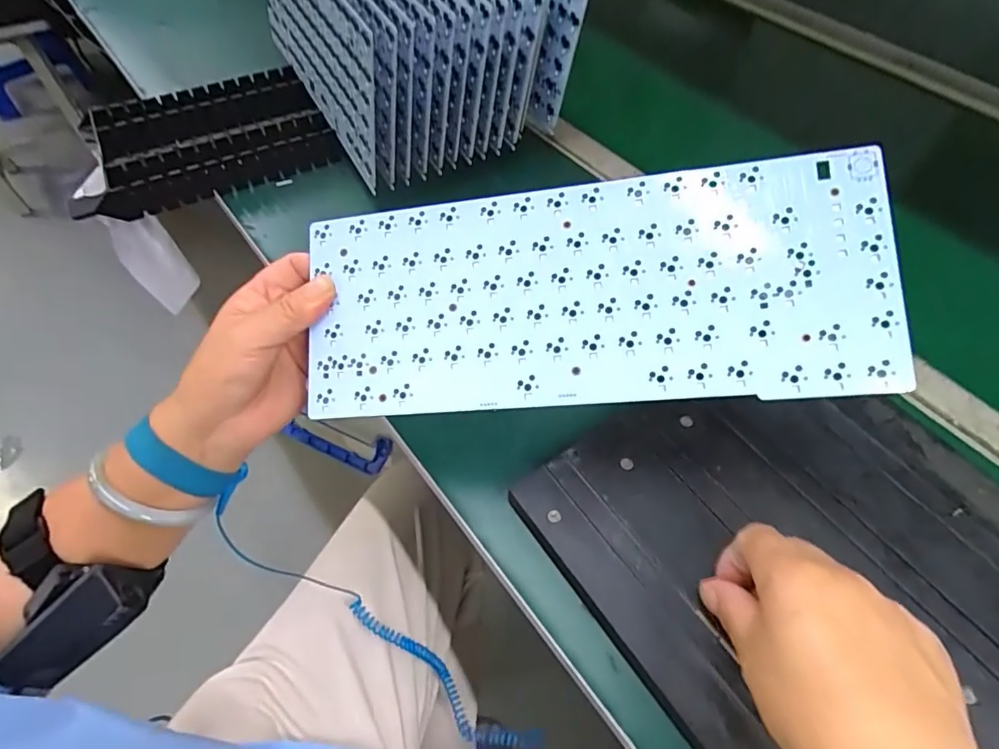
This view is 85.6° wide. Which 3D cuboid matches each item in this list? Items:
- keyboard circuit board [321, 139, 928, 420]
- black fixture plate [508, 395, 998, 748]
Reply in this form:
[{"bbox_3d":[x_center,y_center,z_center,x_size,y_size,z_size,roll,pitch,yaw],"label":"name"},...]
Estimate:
[{"bbox_3d":[0.041,-0.043,0.291,0.304,0.004,0.119,-4,81,11],"label":"keyboard circuit board"},{"bbox_3d":[0.178,0.094,0.309,0.250,0.025,0.238,-28,62,-21],"label":"black fixture plate"}]

